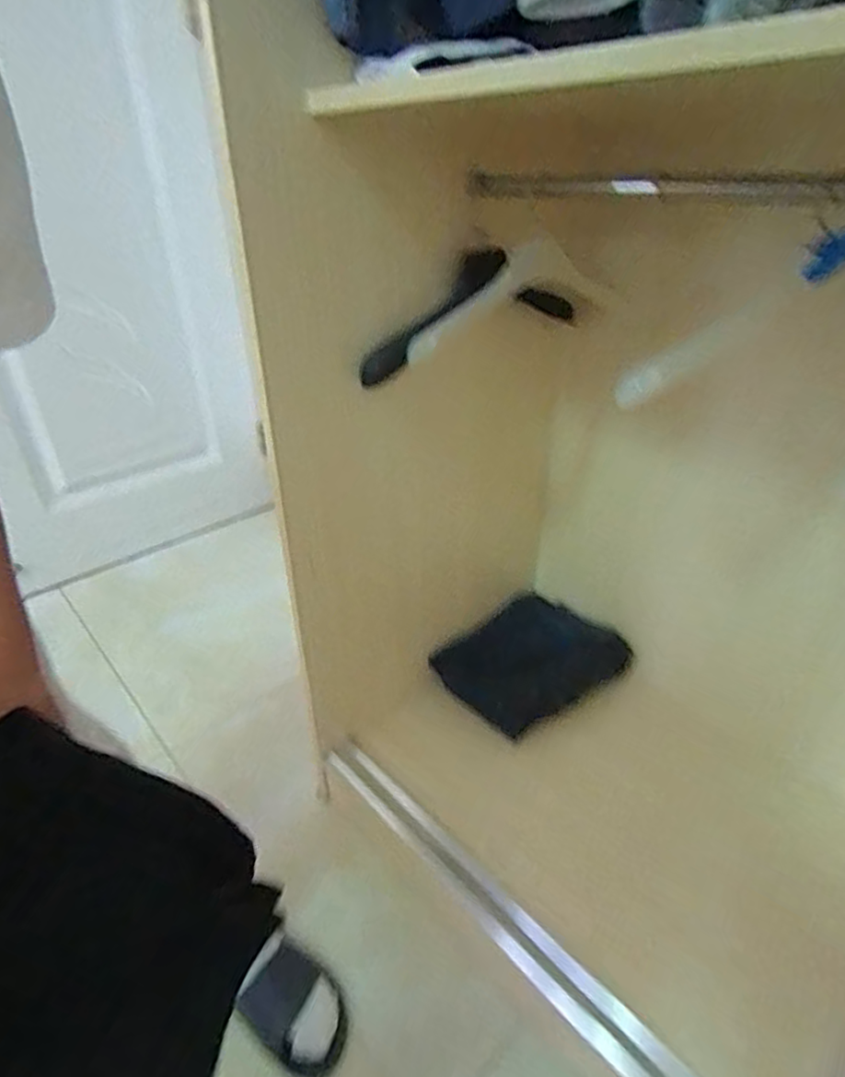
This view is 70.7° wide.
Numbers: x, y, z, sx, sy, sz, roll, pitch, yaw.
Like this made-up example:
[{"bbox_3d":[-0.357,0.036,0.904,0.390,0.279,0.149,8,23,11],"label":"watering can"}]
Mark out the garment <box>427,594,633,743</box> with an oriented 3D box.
[{"bbox_3d":[0.221,0.250,1.223,0.334,0.039,0.240,-28,57,-26],"label":"garment"}]

